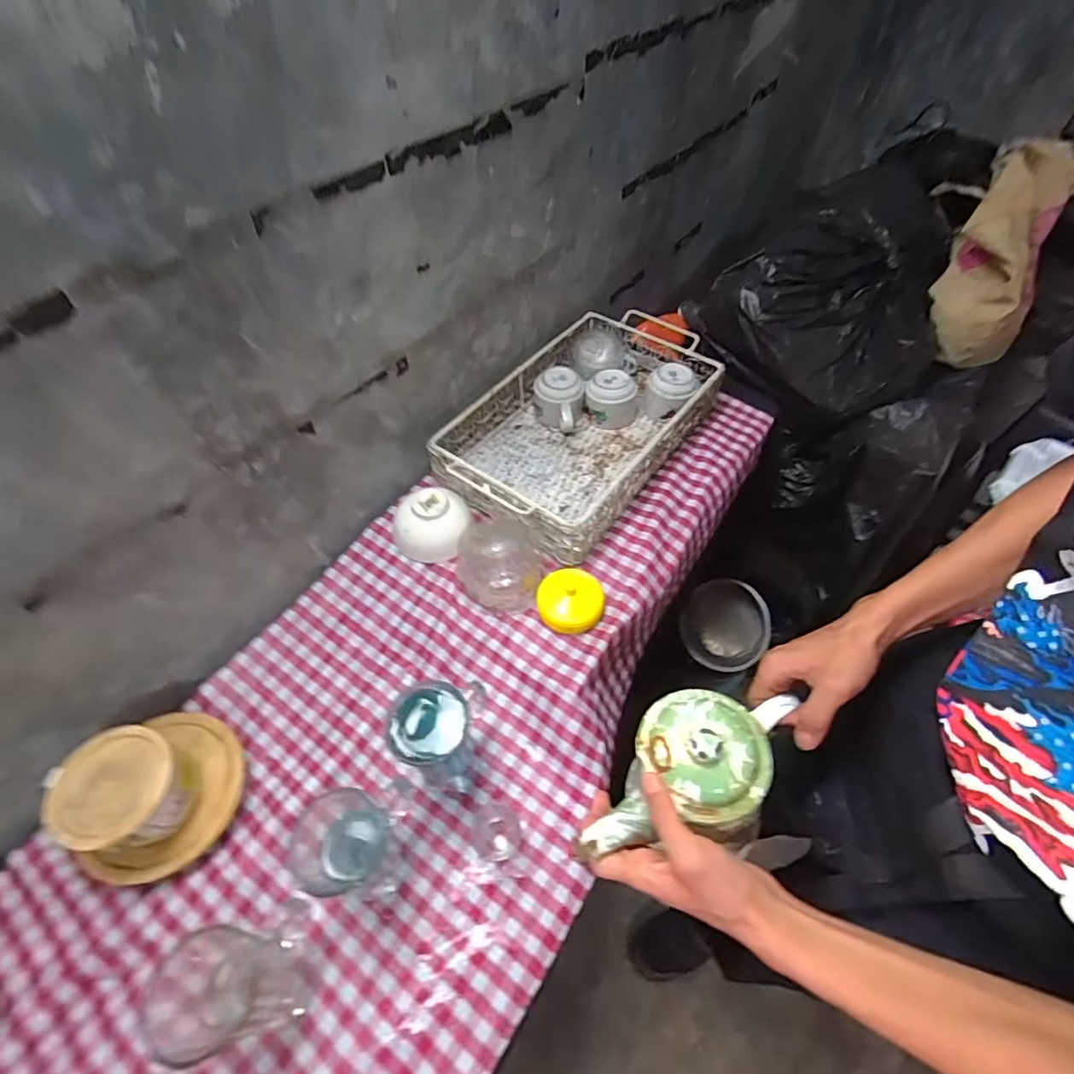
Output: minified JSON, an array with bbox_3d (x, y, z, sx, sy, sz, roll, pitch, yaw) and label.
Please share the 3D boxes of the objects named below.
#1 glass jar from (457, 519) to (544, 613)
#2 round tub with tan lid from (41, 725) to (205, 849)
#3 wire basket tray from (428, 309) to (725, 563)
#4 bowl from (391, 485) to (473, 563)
[{"bbox_3d":[-0.046,0.031,0.672,0.101,0.077,0.100,1,51,-1],"label":"glass jar"},{"bbox_3d":[-0.378,0.237,0.497,0.103,0.082,0.095,1,51,-1],"label":"round tub with tan lid"},{"bbox_3d":[0.066,-0.172,0.805,0.259,0.107,0.421,32,57,22],"label":"wire basket tray"},{"bbox_3d":[-0.141,-0.021,0.714,0.100,0.071,0.091,1,51,-1],"label":"bowl"}]

